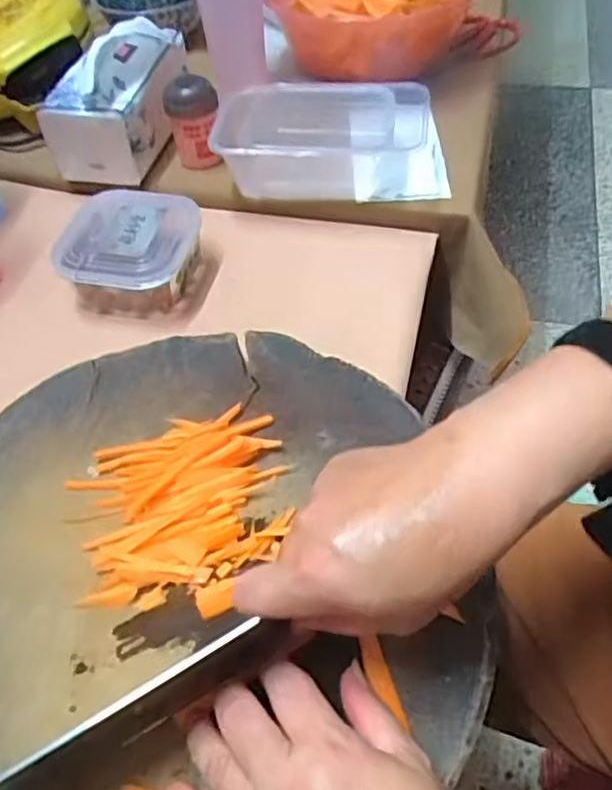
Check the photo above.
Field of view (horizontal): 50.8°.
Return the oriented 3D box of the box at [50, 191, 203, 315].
[{"bbox_3d":[-0.154,-0.120,0.568,0.108,0.064,0.106,3,52,7],"label":"box"}]

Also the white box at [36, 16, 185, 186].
[{"bbox_3d":[-0.188,-0.302,0.646,0.093,0.116,0.147,8,52,10],"label":"white box"}]

